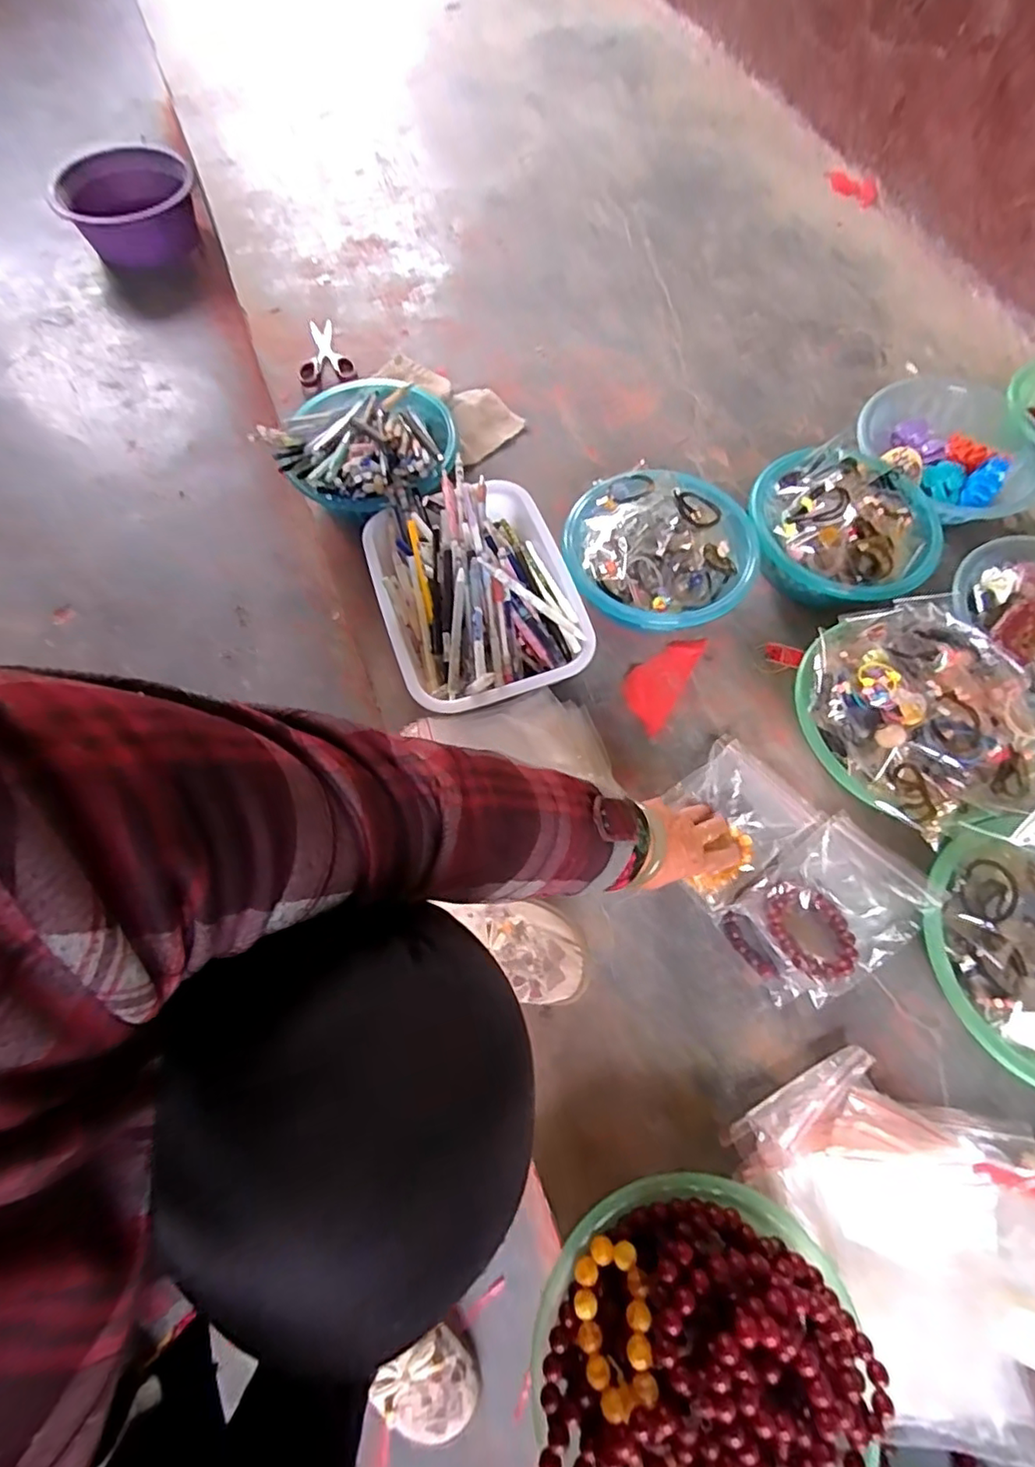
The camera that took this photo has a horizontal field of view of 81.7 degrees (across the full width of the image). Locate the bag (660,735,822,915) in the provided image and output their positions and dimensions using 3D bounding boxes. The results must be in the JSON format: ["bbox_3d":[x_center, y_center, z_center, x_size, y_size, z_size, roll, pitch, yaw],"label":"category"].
[{"bbox_3d":[0.224,0.090,0.633,0.160,0.020,0.125,-38,74,-16],"label":"bag"}]

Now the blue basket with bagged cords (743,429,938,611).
[{"bbox_3d":[0.399,-0.254,0.743,0.213,0.104,0.220,1,68,-2],"label":"blue basket with bagged cords"}]

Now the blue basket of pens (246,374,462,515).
[{"bbox_3d":[-0.186,-0.377,0.785,0.224,0.102,0.232,14,68,4],"label":"blue basket of pens"}]

